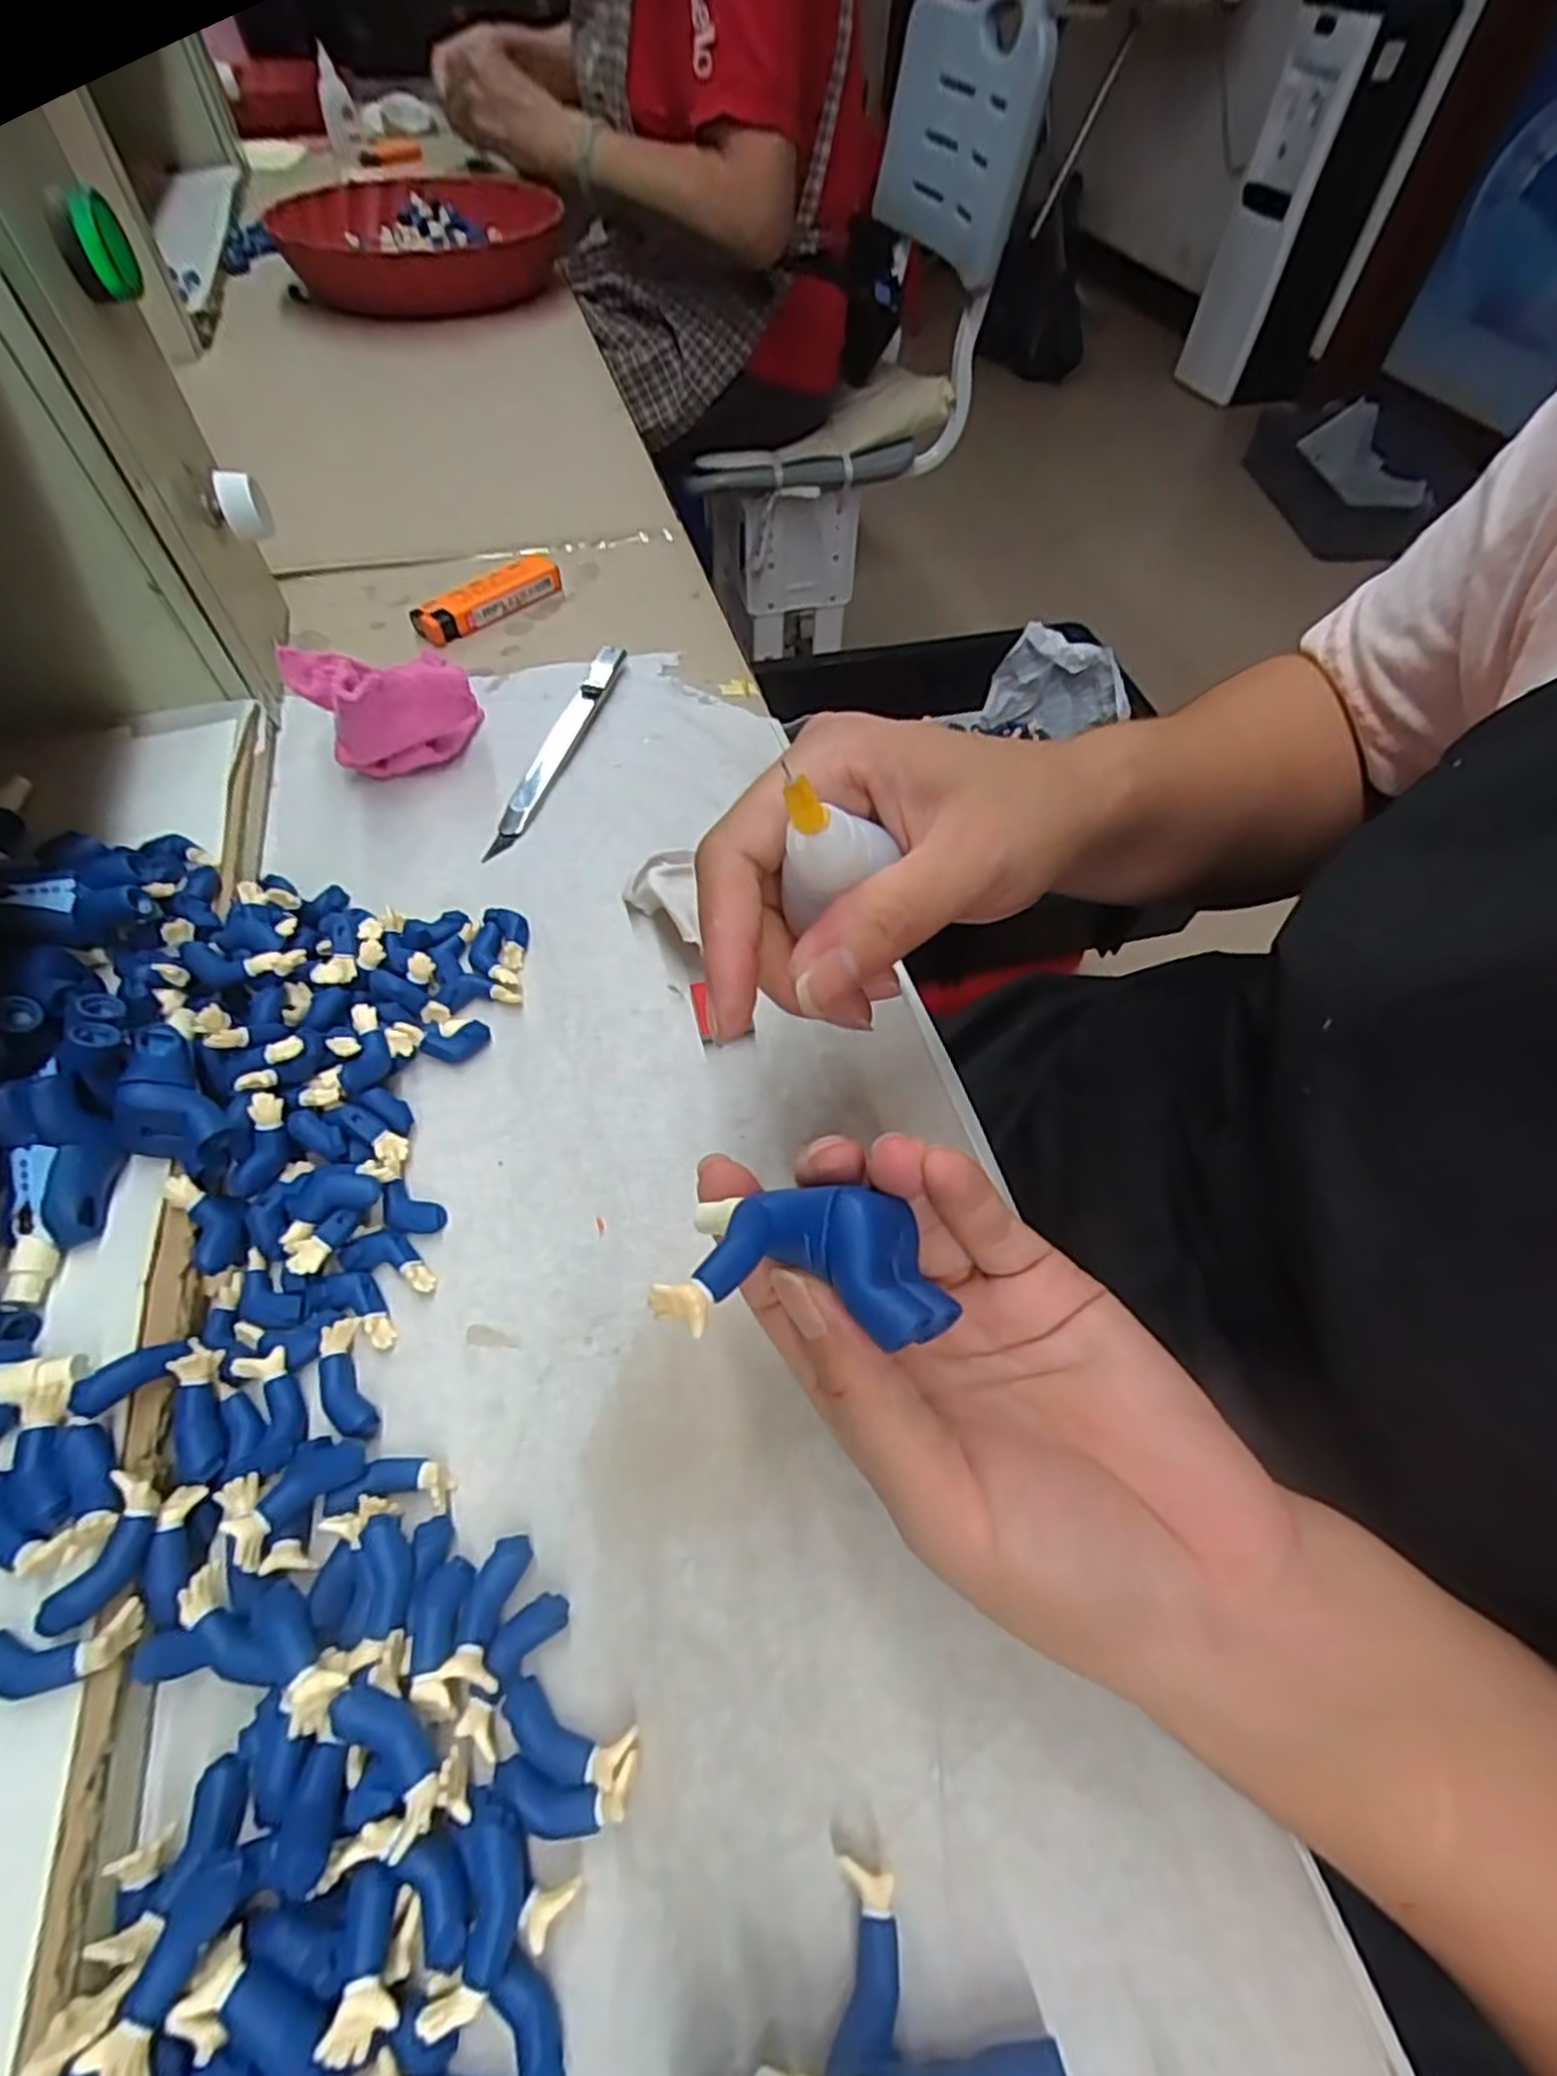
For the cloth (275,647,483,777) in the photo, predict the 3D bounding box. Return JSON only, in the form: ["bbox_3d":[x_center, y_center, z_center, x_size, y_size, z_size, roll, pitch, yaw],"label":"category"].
[{"bbox_3d":[-0.161,-0.137,0.330,0.054,0.046,0.049,-37,65,-23],"label":"cloth"}]

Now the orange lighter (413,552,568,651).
[{"bbox_3d":[-0.150,-0.229,0.412,0.020,0.018,0.079,38,63,21],"label":"orange lighter"}]

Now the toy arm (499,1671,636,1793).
[{"bbox_3d":[-0.046,0.148,0.168,0.028,0.007,0.012,18,57,10],"label":"toy arm"}]

